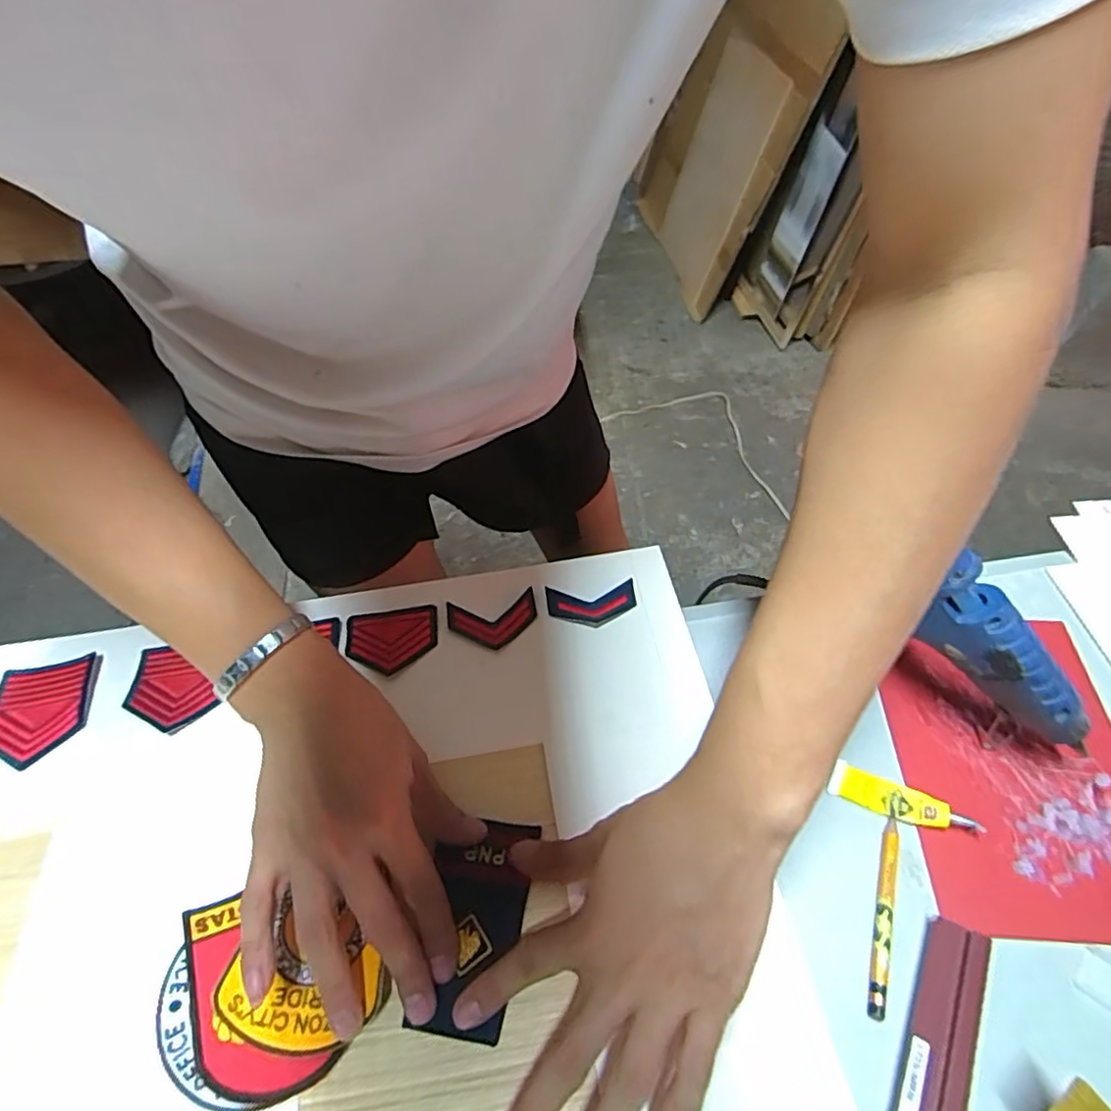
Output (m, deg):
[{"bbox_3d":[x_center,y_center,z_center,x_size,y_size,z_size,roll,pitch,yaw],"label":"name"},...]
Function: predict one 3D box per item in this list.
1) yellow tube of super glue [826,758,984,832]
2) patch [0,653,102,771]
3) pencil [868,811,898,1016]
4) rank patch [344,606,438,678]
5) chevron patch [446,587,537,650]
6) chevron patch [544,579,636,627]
[{"bbox_3d":[0.204,0.144,0.362,0.079,0.012,0.022,20,56,15],"label":"yellow tube of super glue"},{"bbox_3d":[-0.340,0.101,0.403,0.064,0.005,0.068,-12,54,-8],"label":"patch"},{"bbox_3d":[0.178,0.191,0.332,0.009,0.004,0.101,17,56,13],"label":"pencil"},{"bbox_3d":[-0.116,0.059,0.432,0.063,0.006,0.052,-5,54,-3],"label":"rank patch"},{"bbox_3d":[-0.045,0.047,0.442,0.063,0.005,0.040,-11,57,-2],"label":"chevron patch"},{"bbox_3d":[0.027,0.035,0.445,0.064,0.004,0.034,-5,54,-3],"label":"chevron patch"}]

